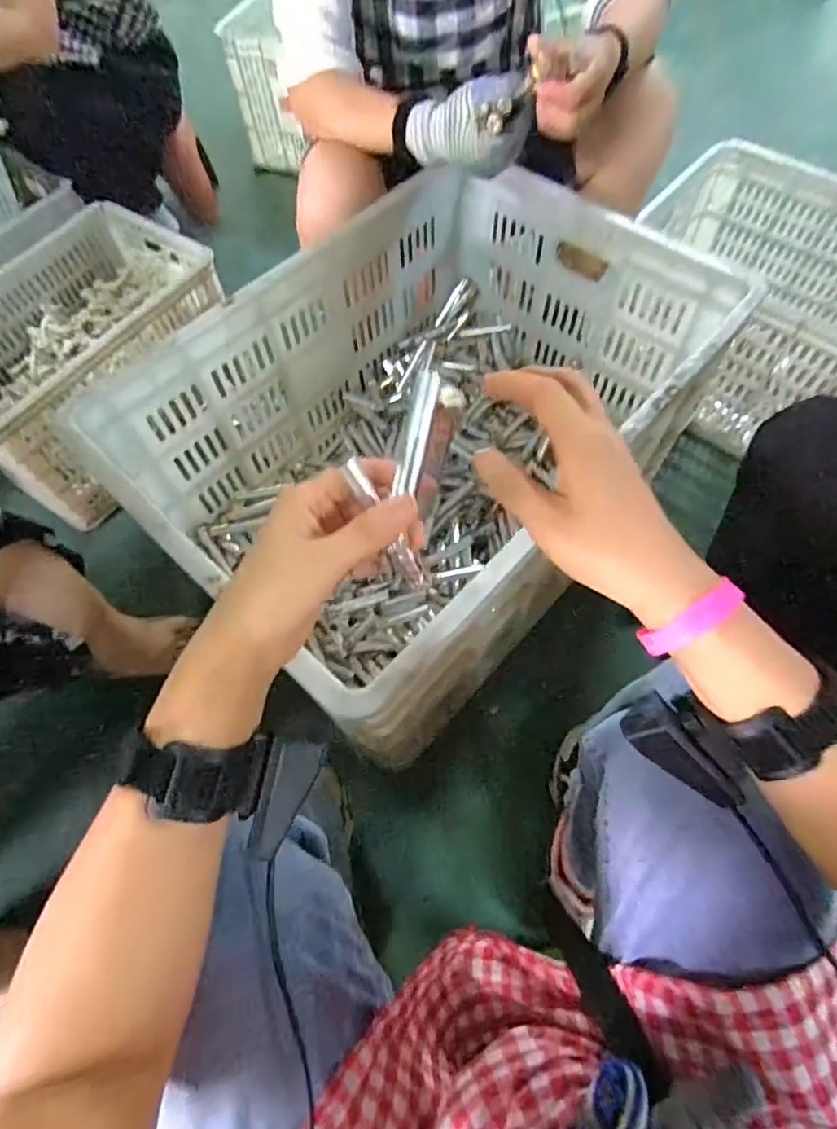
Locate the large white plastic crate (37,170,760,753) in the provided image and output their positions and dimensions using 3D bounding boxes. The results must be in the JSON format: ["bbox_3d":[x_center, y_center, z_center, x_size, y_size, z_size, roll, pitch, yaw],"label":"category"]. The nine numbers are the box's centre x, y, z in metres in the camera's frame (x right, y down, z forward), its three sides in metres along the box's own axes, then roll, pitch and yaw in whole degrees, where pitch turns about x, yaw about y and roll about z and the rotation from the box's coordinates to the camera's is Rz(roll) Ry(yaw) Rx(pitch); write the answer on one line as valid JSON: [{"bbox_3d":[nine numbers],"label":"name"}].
[{"bbox_3d":[0.016,-0.167,0.738,0.463,0.292,0.653,38,71,19],"label":"large white plastic crate"}]

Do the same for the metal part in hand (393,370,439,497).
[{"bbox_3d":[-0.001,-0.066,0.287,0.010,0.004,0.062,16,100,10],"label":"metal part in hand"}]

